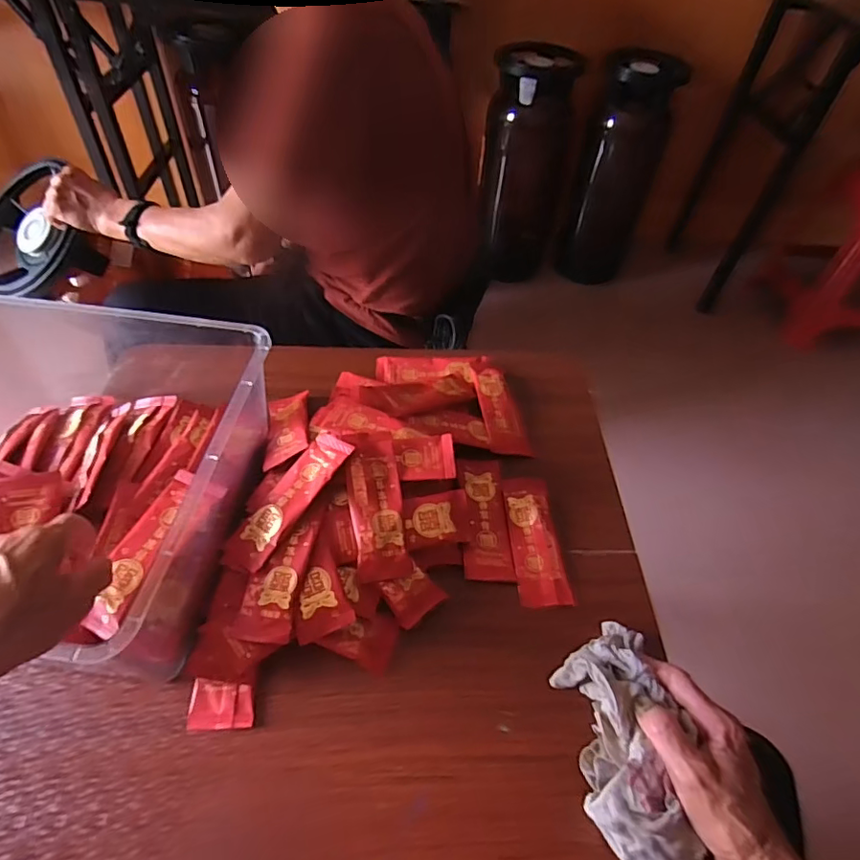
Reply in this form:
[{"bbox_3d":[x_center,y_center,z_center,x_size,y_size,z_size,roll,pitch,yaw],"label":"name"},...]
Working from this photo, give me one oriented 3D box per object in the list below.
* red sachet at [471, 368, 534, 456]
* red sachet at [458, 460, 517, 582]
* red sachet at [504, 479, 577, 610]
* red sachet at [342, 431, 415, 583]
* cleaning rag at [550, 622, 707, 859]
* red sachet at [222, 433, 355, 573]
[{"bbox_3d":[0.079,-0.024,0.617,0.045,0.012,0.129,-5,51,-10],"label":"red sachet"},{"bbox_3d":[0.054,0.084,0.531,0.046,0.008,0.134,1,50,-4],"label":"red sachet"},{"bbox_3d":[0.102,0.104,0.521,0.049,0.010,0.135,-1,50,-6],"label":"red sachet"},{"bbox_3d":[-0.049,0.065,0.483,0.047,0.014,0.135,-6,70,-10],"label":"red sachet"},{"bbox_3d":[0.143,0.227,0.394,0.072,0.059,0.170,3,48,-3],"label":"cleaning rag"},{"bbox_3d":[-0.125,0.062,0.475,0.043,0.016,0.140,29,68,18],"label":"red sachet"}]

